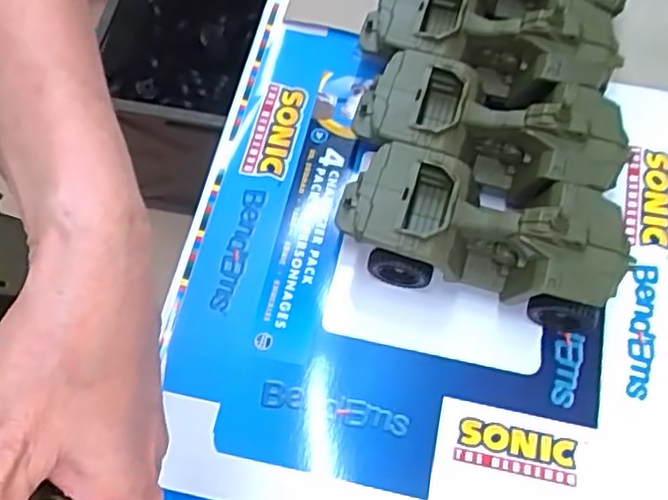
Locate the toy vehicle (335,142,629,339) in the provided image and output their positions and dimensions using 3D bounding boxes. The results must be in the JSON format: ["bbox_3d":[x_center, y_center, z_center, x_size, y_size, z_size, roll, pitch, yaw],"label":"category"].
[{"bbox_3d":[0.097,-0.010,0.469,0.181,0.080,0.076,16,67,8],"label":"toy vehicle"}]

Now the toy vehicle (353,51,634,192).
[{"bbox_3d":[0.111,-0.084,0.503,0.187,0.081,0.080,15,67,8],"label":"toy vehicle"}]

